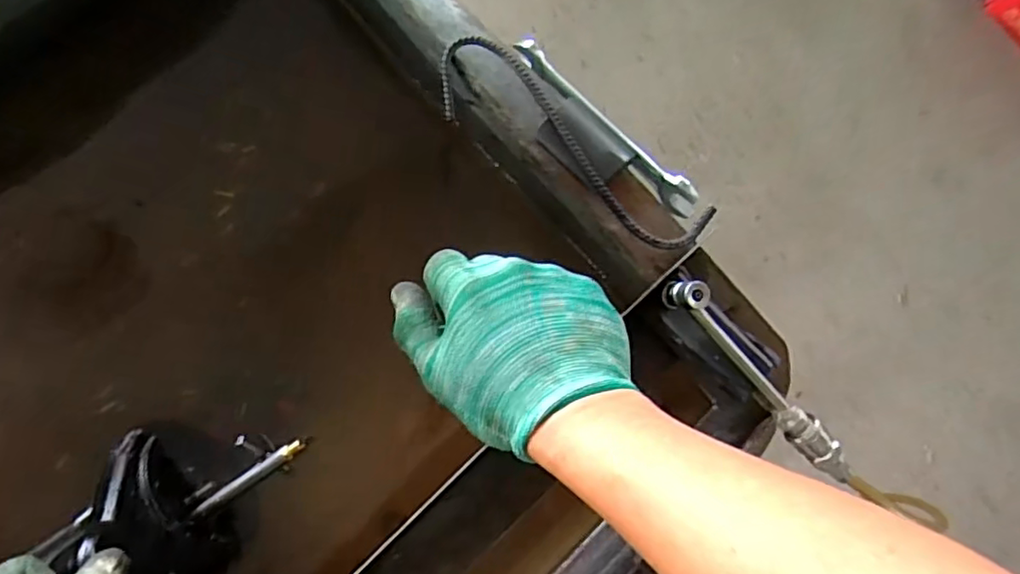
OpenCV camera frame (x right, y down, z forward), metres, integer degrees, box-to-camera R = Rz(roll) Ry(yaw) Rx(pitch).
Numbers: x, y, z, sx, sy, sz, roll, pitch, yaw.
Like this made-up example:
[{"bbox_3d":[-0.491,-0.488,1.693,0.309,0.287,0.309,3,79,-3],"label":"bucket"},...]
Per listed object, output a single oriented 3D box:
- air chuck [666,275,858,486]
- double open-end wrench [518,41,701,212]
[{"bbox_3d":[0.156,0.060,0.395,0.018,0.030,0.172,-46,103,-9],"label":"air chuck"},{"bbox_3d":[0.068,-0.119,0.452,0.013,0.027,0.167,-44,90,-9],"label":"double open-end wrench"}]

